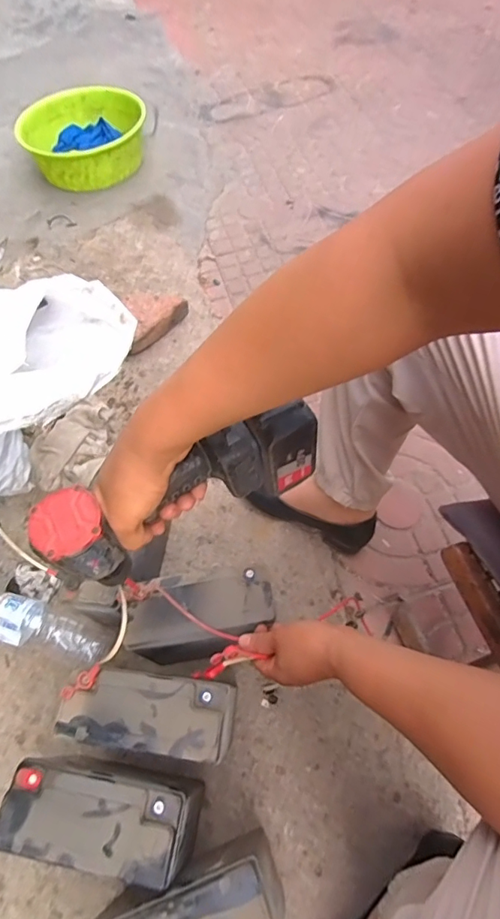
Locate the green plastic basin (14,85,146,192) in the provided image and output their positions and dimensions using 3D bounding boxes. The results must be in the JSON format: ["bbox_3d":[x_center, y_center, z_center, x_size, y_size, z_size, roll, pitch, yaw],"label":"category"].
[{"bbox_3d":[-0.450,-0.870,1.283,0.324,0.133,0.324,0,59,0],"label":"green plastic basin"}]

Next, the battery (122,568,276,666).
[{"bbox_3d":[-0.059,0.212,0.614,0.167,0.176,0.079,-5,59,-3],"label":"battery"}]

